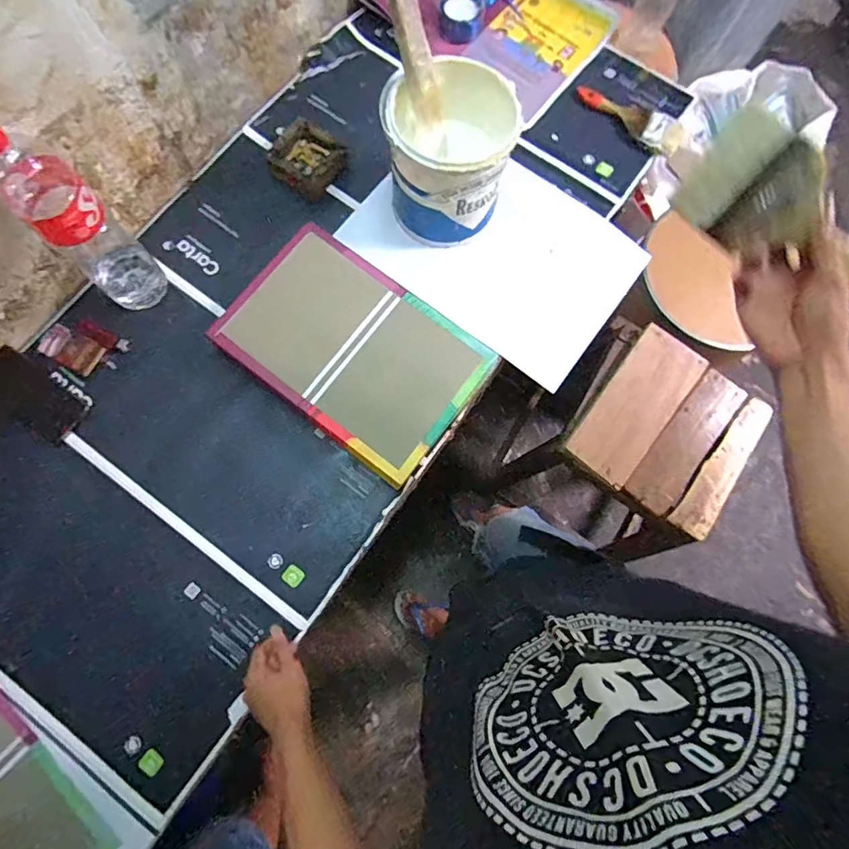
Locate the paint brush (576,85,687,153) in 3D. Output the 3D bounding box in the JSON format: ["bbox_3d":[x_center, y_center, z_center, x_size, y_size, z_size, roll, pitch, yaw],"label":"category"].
[{"bbox_3d":[0.372,-0.563,0.898,0.211,0.024,0.062,34,78,8],"label":"paint brush"}]

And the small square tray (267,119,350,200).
[{"bbox_3d":[-0.200,-0.450,0.843,0.113,0.043,0.110,36,78,8],"label":"small square tray"}]

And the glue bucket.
[{"bbox_3d":[0.036,-0.410,0.764,0.179,0.187,0.183,1,76,-2],"label":"glue bucket"}]

